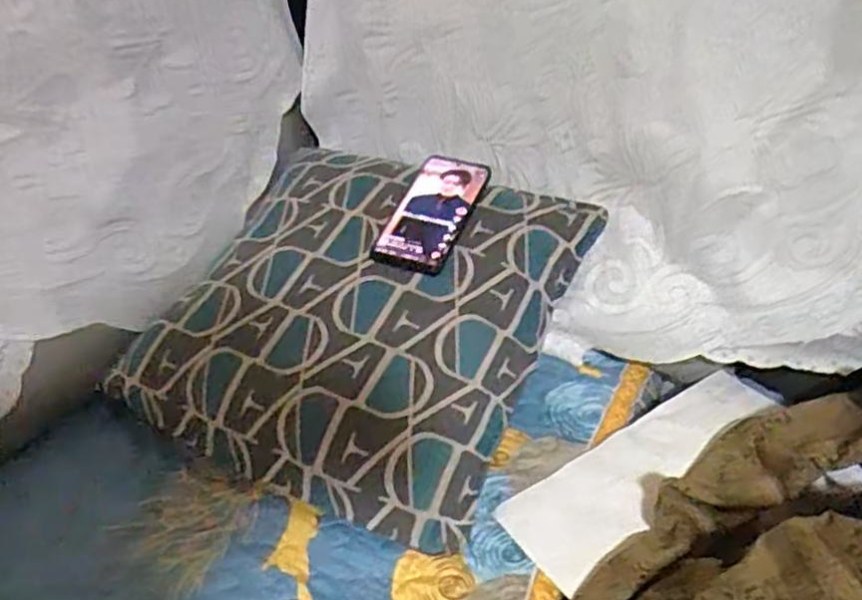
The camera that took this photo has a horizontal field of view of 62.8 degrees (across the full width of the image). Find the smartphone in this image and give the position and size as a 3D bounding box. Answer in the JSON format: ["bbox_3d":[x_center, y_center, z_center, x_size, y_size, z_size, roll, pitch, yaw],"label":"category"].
[{"bbox_3d":[0.004,-0.094,0.730,0.076,0.011,0.164,13,51,16],"label":"smartphone"}]

